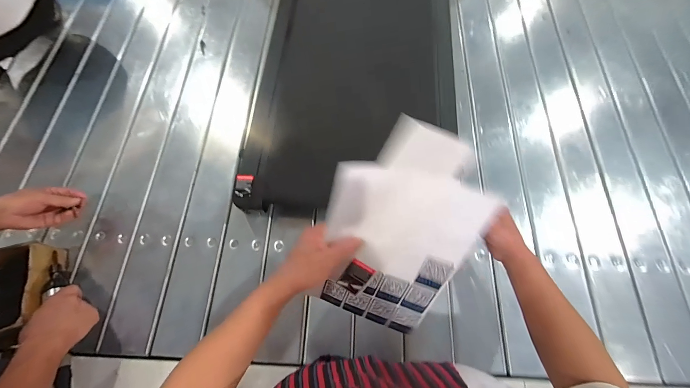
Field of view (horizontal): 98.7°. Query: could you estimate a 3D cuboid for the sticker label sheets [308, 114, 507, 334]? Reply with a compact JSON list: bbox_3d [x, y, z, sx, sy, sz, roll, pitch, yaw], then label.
[{"bbox_3d":[0.059,0.063,0.360,0.170,0.309,0.027,13,37,-3],"label":"sticker label sheets"}]

